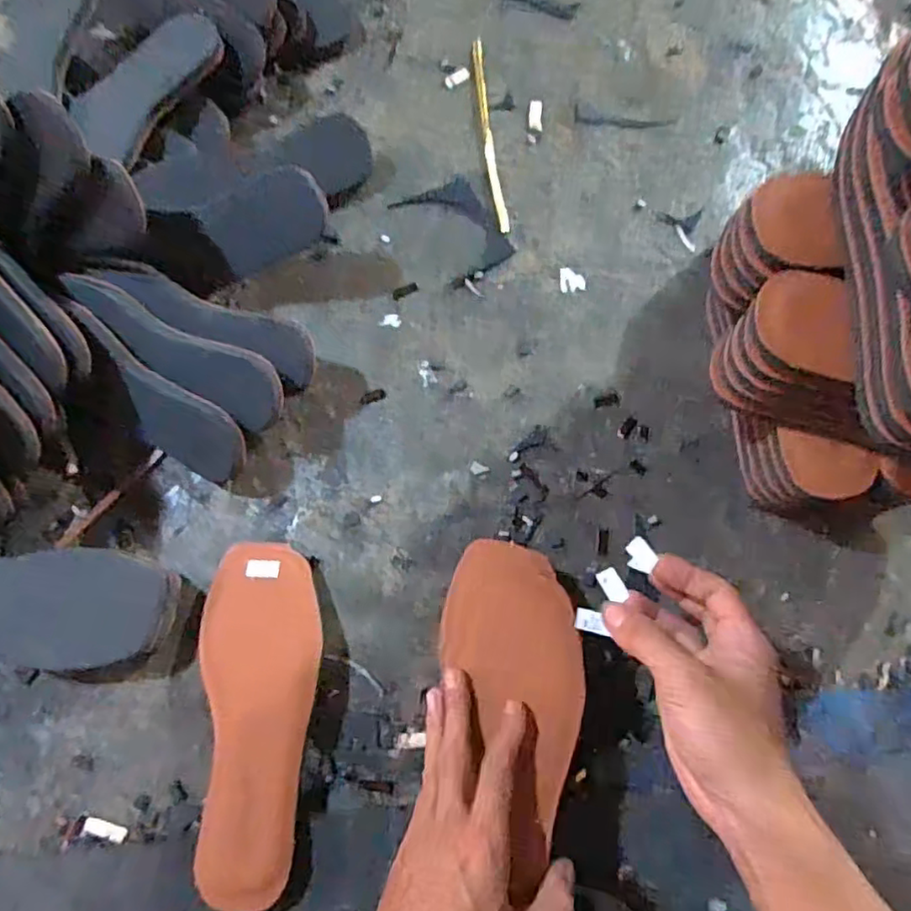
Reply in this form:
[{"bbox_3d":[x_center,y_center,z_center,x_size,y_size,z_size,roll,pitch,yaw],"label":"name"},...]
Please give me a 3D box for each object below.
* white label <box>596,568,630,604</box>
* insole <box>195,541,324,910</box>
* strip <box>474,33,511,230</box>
[{"bbox_3d":[0.098,0.081,0.392,0.013,0.004,0.024,-28,49,3],"label":"white label"},{"bbox_3d":[-0.148,0.185,0.461,0.086,0.010,0.239,3,70,-3],"label":"insole"},{"bbox_3d":[0.032,-0.310,0.608,0.013,0.004,0.215,-6,76,-2],"label":"strip"}]

